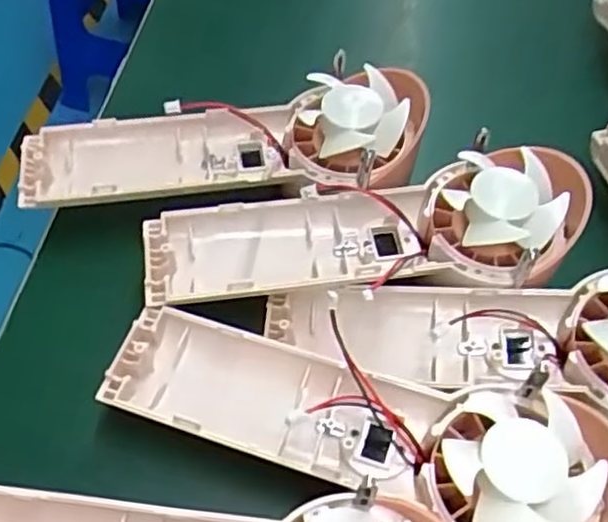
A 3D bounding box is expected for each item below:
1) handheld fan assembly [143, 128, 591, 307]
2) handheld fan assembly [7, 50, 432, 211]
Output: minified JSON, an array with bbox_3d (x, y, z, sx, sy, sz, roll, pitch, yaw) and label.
[{"bbox_3d":[0.024,-0.017,0.281,0.172,0.030,0.060,-3,57,-4],"label":"handheld fan assembly"},{"bbox_3d":[-0.034,-0.057,0.304,0.172,0.029,0.061,-3,57,-4],"label":"handheld fan assembly"}]

